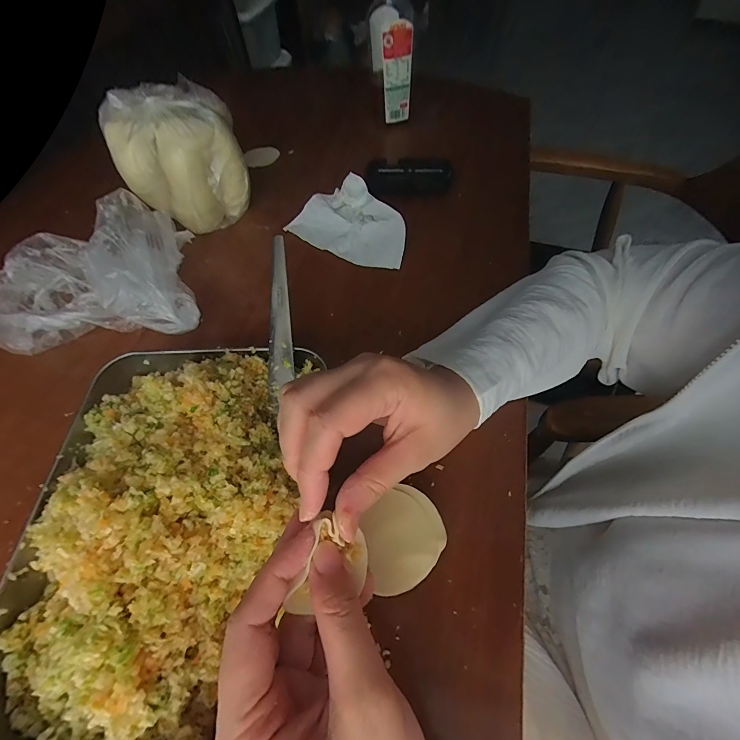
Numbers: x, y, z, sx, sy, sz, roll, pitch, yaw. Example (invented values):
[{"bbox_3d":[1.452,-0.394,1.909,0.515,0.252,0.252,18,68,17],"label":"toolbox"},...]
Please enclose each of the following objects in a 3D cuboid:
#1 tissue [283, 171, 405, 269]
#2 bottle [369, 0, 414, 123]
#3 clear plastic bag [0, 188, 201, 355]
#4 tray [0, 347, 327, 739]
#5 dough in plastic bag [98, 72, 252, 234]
[{"bbox_3d":[-0.017,-0.175,0.418,0.151,0.031,0.098,35,68,22],"label":"tissue"},{"bbox_3d":[0.030,-0.452,0.482,0.057,0.184,0.056,-8,59,0],"label":"bottle"},{"bbox_3d":[-0.285,-0.091,0.370,0.226,0.093,0.133,-4,59,2],"label":"clear plastic bag"},{"bbox_3d":[-0.143,0.094,0.246,0.177,0.084,0.252,2,59,6],"label":"tray"},{"bbox_3d":[-0.222,-0.252,0.432,0.138,0.121,0.117,-23,60,-9],"label":"dough in plastic bag"}]

